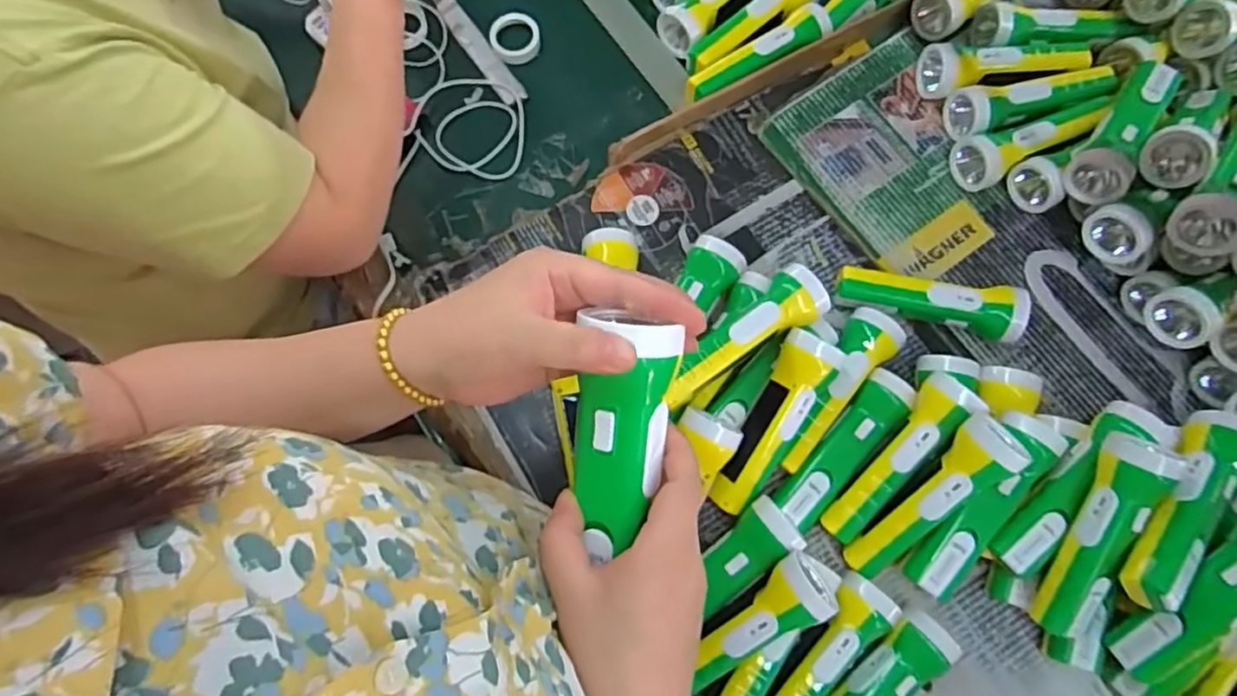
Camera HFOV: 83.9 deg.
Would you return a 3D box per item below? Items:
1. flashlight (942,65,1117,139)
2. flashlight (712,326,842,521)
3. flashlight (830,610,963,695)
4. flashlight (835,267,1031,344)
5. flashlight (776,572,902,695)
[{"bbox_3d":[0.436,-0.261,0.730,0.181,0.053,0.053,-15,77,-6],"label":"flashlight"},{"bbox_3d":[0.136,0.068,0.603,0.062,0.046,0.168,31,92,5],"label":"flashlight"},{"bbox_3d":[0.214,0.299,0.589,0.174,0.051,0.058,-42,81,-12],"label":"flashlight"},{"bbox_3d":[0.299,-0.040,0.669,0.172,0.055,0.047,10,74,-1],"label":"flashlight"},{"bbox_3d":[0.166,0.271,0.591,0.174,0.052,0.051,-43,81,-14],"label":"flashlight"}]

